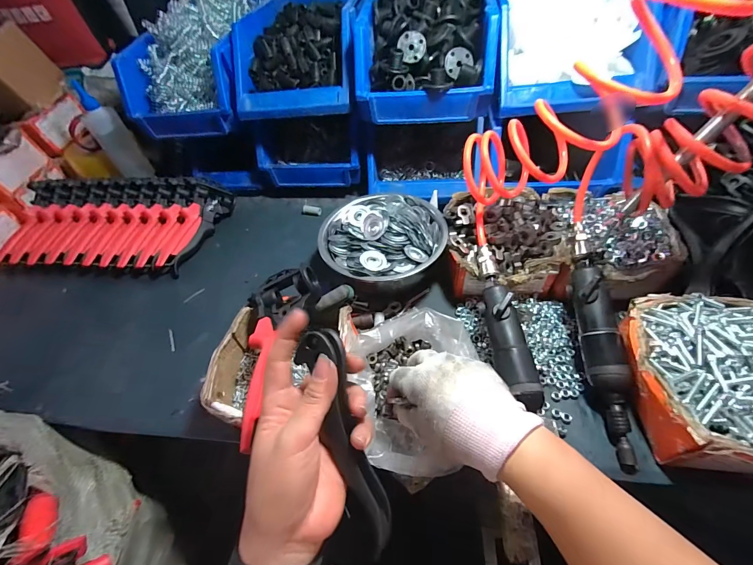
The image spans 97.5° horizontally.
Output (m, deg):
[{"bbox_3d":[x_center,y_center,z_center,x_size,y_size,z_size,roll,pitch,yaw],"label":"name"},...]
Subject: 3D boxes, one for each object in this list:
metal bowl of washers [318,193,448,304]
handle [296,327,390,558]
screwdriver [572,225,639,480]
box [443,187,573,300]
[{"bbox_3d":[0.005,-0.056,0.503,0.185,0.088,0.180,-3,50,4],"label":"metal bowl of washers"},{"bbox_3d":[-0.023,0.115,0.247,0.033,0.026,0.163,-17,83,-8],"label":"handle"},{"bbox_3d":[0.250,0.055,0.365,0.035,0.037,0.269,-1,71,5],"label":"screwdriver"},{"bbox_3d":[0.180,-0.061,0.480,0.155,0.080,0.179,-1,50,5],"label":"box"}]

